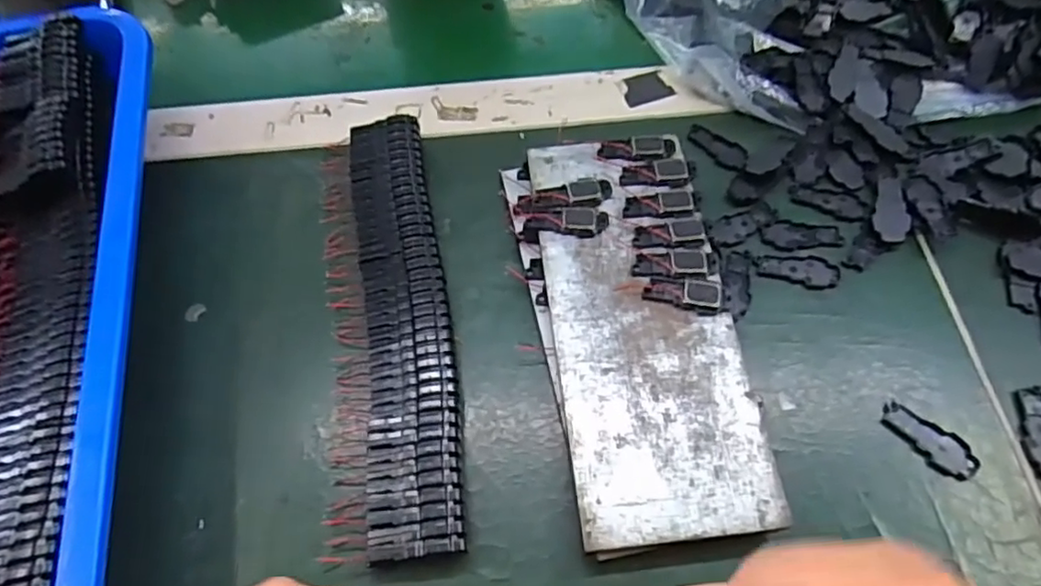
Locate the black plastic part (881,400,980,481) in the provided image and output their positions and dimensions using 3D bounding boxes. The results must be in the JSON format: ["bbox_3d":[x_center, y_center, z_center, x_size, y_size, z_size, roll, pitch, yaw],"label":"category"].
[{"bbox_3d":[0.172,0.062,0.268,0.039,0.004,0.018,32,68,18],"label":"black plastic part"}]

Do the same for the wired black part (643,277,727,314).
[{"bbox_3d":[0.075,0.000,0.288,0.035,0.005,0.015,9,63,7],"label":"wired black part"}]

